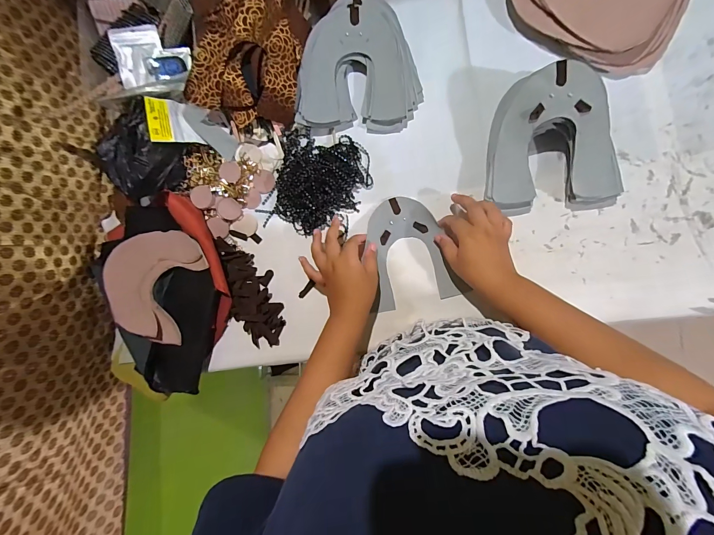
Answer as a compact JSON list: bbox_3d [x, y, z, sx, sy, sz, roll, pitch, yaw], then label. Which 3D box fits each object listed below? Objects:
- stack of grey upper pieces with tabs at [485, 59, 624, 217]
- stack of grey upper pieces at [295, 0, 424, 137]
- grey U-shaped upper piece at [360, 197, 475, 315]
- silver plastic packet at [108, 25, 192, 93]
[{"bbox_3d":[0.260,-0.160,0.413,0.160,0.078,0.161,3,86,9],"label":"stack of grey upper pieces with tabs"},{"bbox_3d":[0.004,-0.311,0.486,0.177,0.037,0.197,2,86,9],"label":"stack of grey upper pieces"},{"bbox_3d":[0.074,-0.025,0.467,0.124,0.010,0.157,-14,84,8],"label":"grey U-shaped upper piece"},{"bbox_3d":[-0.322,-0.330,0.505,0.102,0.020,0.101,-15,90,-12],"label":"silver plastic packet"}]

